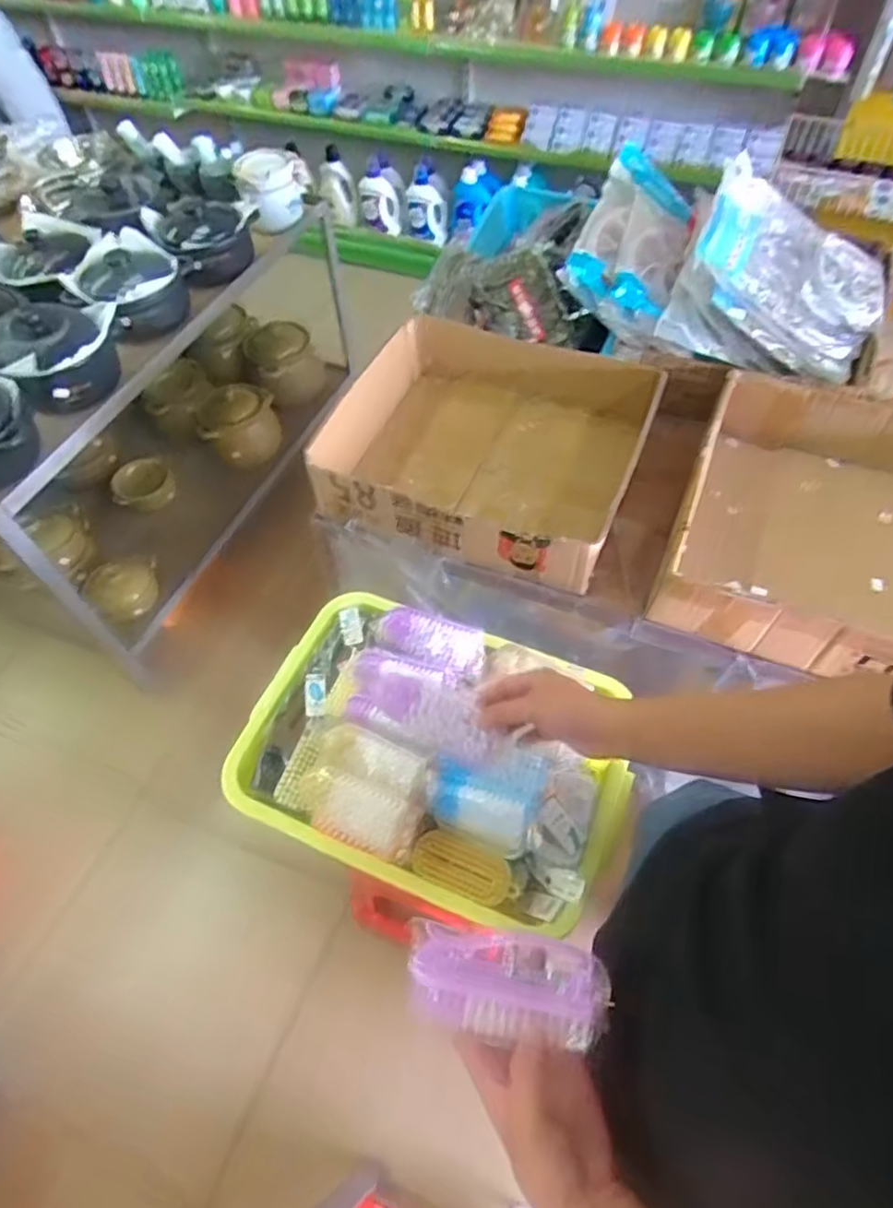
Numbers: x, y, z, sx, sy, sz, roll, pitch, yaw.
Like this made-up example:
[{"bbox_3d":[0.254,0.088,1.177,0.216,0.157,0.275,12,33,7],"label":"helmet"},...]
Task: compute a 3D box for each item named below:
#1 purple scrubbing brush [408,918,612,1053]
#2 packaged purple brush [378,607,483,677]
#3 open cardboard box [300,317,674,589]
[{"bbox_3d":[0.045,0.285,0.486,0.146,0.043,0.065,10,57,1],"label":"purple scrubbing brush"},{"bbox_3d":[-0.019,0.047,0.871,0.142,0.037,0.058,16,58,13],"label":"packaged purple brush"},{"bbox_3d":[0.067,-0.267,1.106,0.491,0.169,0.428,18,59,14],"label":"open cardboard box"}]

